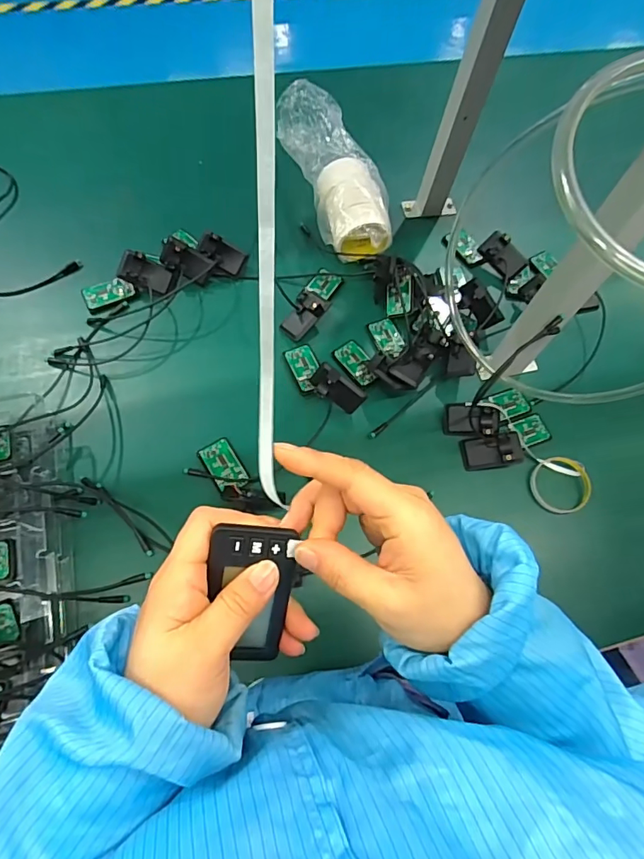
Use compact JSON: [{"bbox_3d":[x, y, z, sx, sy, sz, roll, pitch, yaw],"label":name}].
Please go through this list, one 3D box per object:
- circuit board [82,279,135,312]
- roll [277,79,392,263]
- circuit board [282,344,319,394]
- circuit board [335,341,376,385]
[{"bbox_3d":[-0.342,-0.218,0.755,0.075,0.010,0.043,-26,70,-13],"label":"circuit board"},{"bbox_3d":[0.023,-0.459,0.838,0.126,0.095,0.390,-15,68,-9],"label":"roll"},{"bbox_3d":[-0.026,-0.095,0.727,0.047,0.008,0.082,-21,69,-11],"label":"circuit board"},{"bbox_3d":[0.054,-0.106,0.737,0.041,0.011,0.079,-30,65,-16],"label":"circuit board"}]

